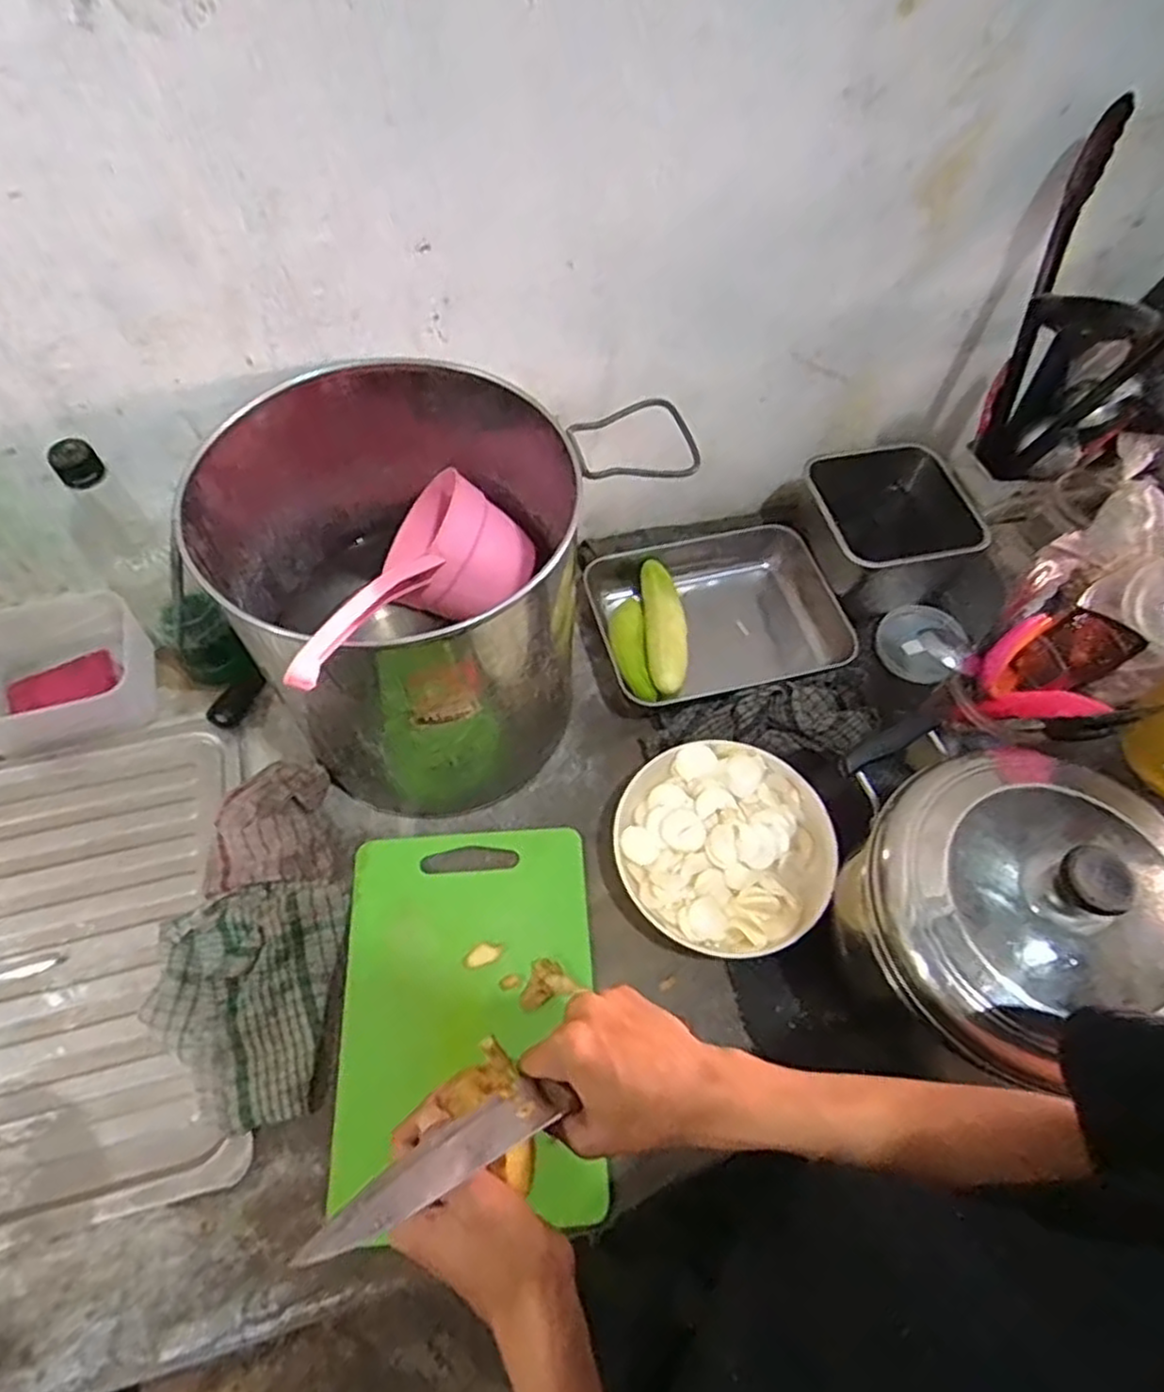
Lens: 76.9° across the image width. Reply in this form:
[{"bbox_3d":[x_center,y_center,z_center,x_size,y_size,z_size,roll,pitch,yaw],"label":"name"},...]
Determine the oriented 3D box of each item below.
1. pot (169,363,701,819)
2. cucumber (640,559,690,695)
[{"bbox_3d":[-0.129,-0.093,0.611,0.267,0.238,0.279,37,65,18],"label":"pot"},{"bbox_3d":[0.087,-0.072,0.751,0.042,0.035,0.146,-1,59,-3],"label":"cucumber"}]

